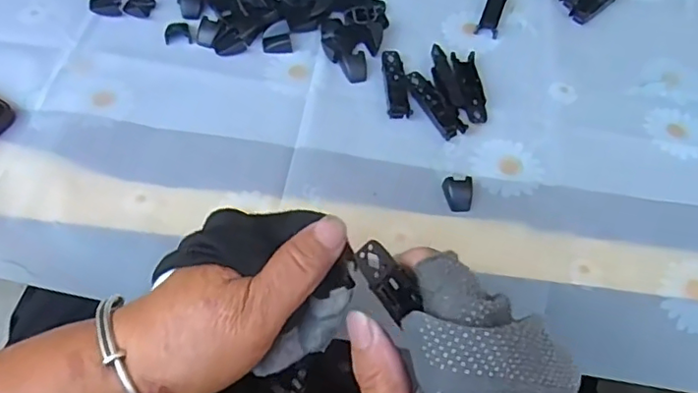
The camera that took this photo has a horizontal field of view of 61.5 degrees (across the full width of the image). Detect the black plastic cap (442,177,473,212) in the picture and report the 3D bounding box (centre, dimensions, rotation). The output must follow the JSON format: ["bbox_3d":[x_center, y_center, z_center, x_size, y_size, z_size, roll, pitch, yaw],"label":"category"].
[{"bbox_3d":[0.074,-0.002,0.393,0.020,0.010,0.021,2,60,-3],"label":"black plastic cap"}]

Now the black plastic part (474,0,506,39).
[{"bbox_3d":[0.122,-0.161,0.493,0.017,0.009,0.066,17,60,6],"label":"black plastic part"}]

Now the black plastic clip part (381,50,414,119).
[{"bbox_3d":[0.035,-0.087,0.443,0.016,0.005,0.063,-3,60,-6],"label":"black plastic clip part"}]

